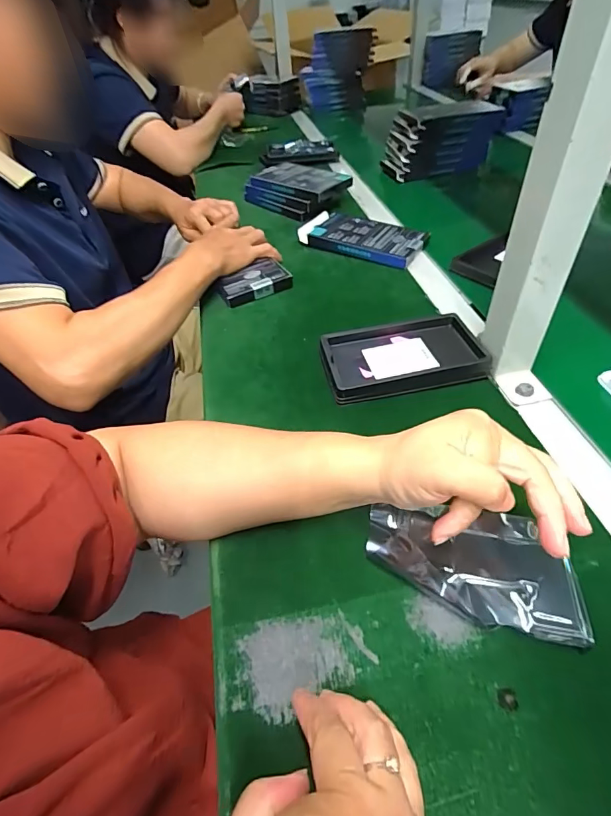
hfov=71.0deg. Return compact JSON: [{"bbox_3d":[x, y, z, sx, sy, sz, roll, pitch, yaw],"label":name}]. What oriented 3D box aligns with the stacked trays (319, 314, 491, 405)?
[{"bbox_3d":[0.104,-0.051,0.453,0.166,0.025,0.106,-8,46,-2],"label":"stacked trays"}]

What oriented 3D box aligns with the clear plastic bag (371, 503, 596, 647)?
[{"bbox_3d":[0.117,0.110,0.305,0.142,0.012,0.083,5,47,11],"label":"clear plastic bag"}]

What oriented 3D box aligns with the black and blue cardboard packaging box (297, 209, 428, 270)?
[{"bbox_3d":[0.088,-0.263,0.661,0.176,0.027,0.093,23,52,25],"label":"black and blue cardboard packaging box"}]

